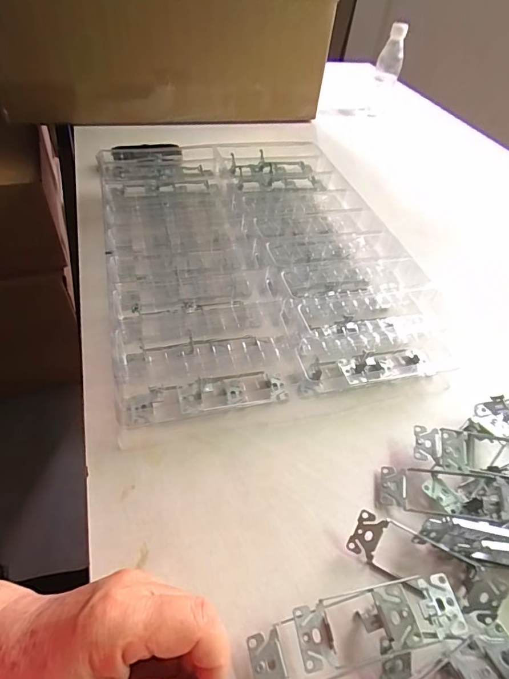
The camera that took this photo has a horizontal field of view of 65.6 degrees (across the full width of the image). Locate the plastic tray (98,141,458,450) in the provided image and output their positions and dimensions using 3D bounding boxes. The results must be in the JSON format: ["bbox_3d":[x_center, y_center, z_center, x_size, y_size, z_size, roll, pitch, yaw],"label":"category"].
[{"bbox_3d":[0.002,-0.111,0.495,0.345,0.078,0.440,-8,49,-12],"label":"plastic tray"}]

